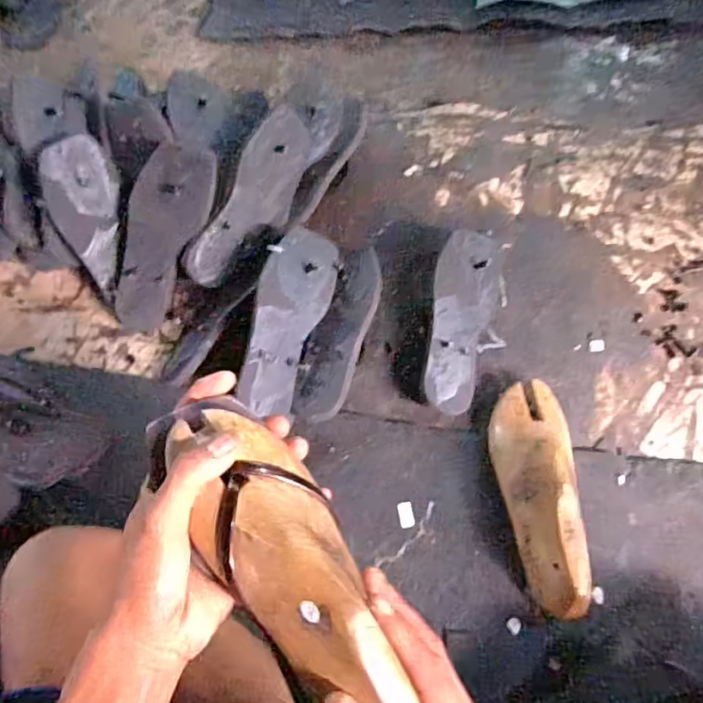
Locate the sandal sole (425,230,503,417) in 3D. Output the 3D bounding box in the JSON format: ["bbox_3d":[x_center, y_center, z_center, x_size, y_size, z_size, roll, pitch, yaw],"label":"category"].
[{"bbox_3d":[0.133,-0.044,0.665,0.089,0.015,0.243,23,66,-18],"label":"sandal sole"}]

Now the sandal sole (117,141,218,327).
[{"bbox_3d":[-0.232,-0.133,0.679,0.083,0.238,0.026,15,17,-16],"label":"sandal sole"}]

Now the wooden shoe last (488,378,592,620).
[{"bbox_3d":[0.185,0.130,0.543,0.081,0.076,0.234,-1,62,4],"label":"wooden shoe last"}]

